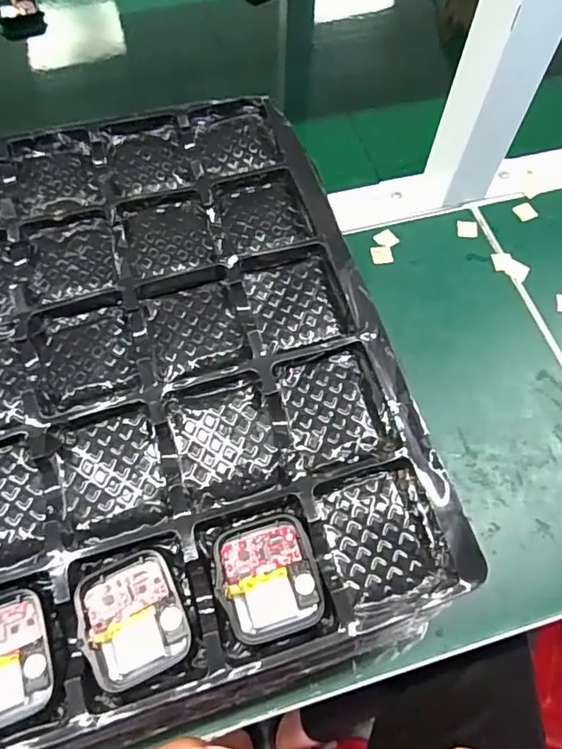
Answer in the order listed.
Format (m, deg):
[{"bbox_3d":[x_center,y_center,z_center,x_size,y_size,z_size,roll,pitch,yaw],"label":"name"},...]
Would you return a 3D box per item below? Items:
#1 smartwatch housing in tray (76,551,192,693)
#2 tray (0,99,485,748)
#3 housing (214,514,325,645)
[{"bbox_3d":[-0.056,0.092,0.200,0.038,0.007,0.041,-23,67,-12],"label":"smartwatch housing in tray"},{"bbox_3d":[-0.086,-0.007,0.243,0.261,0.021,0.296,-16,65,-9],"label":"tray"},{"bbox_3d":[-0.005,0.079,0.206,0.037,0.009,0.043,-15,65,-8],"label":"housing"}]

